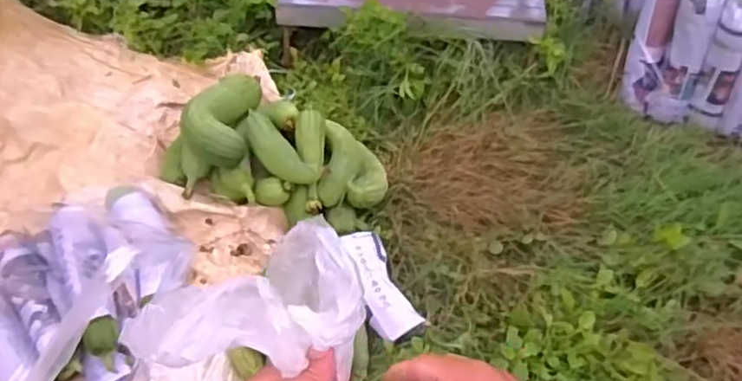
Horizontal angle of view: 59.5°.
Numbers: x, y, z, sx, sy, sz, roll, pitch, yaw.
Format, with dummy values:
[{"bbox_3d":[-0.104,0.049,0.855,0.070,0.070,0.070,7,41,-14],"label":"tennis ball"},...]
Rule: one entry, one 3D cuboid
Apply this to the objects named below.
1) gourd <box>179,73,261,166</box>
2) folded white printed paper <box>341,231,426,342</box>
[{"bbox_3d":[-0.241,-0.117,1.038,0.100,0.067,0.179,1,50,2],"label":"gourd"},{"bbox_3d":[0.009,0.128,0.948,0.068,0.027,0.191,-19,52,-14],"label":"folded white printed paper"}]

